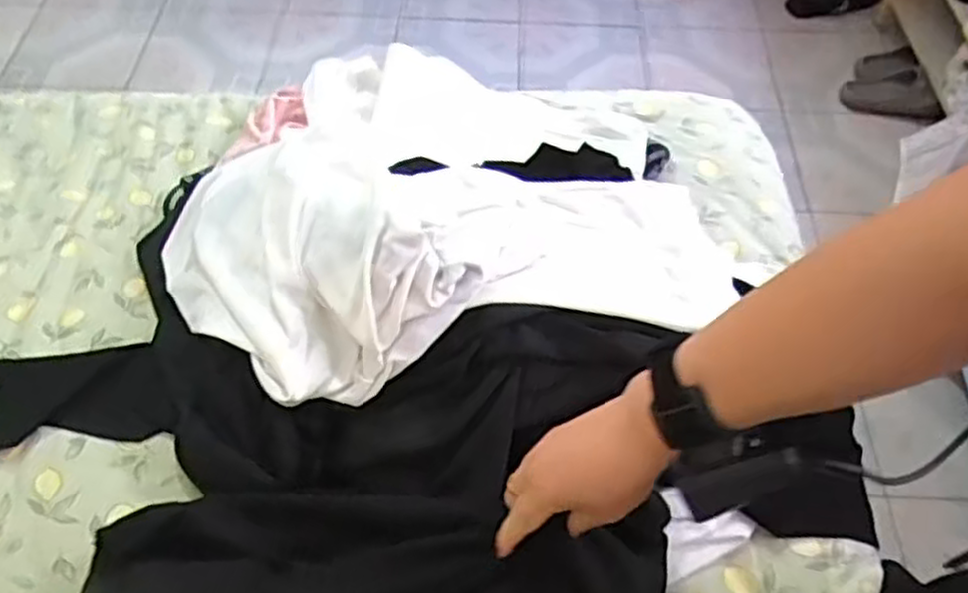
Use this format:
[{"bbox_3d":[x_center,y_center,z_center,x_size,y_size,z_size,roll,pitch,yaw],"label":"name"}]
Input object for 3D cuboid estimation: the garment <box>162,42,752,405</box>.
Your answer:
[{"bbox_3d":[-0.044,-0.123,0.760,0.514,0.105,0.436,-9,55,-8],"label":"garment"}]

